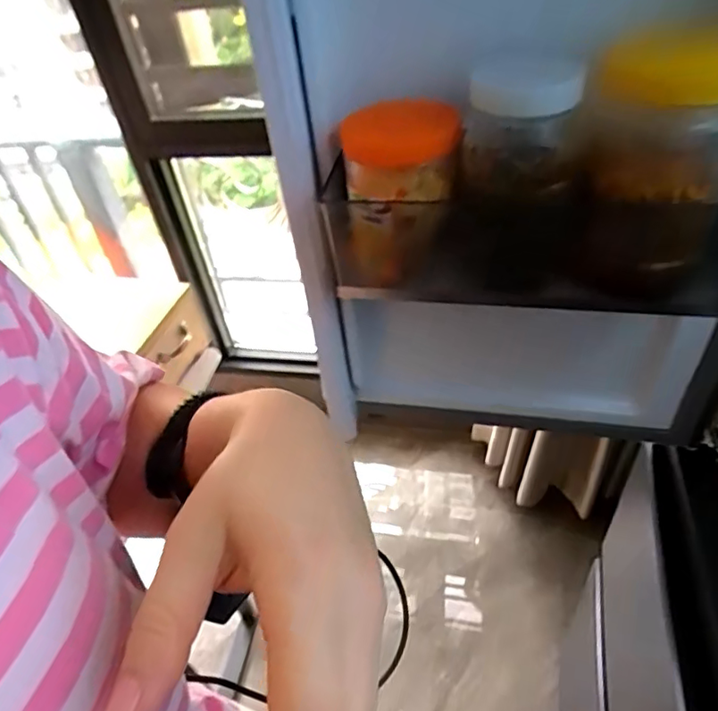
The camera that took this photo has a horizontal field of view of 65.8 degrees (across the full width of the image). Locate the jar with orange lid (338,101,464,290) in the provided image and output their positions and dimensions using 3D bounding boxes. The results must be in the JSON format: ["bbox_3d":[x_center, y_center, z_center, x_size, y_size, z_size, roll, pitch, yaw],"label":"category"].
[{"bbox_3d":[0.031,-0.124,0.426,0.083,0.119,0.088,-4,45,4],"label":"jar with orange lid"}]

